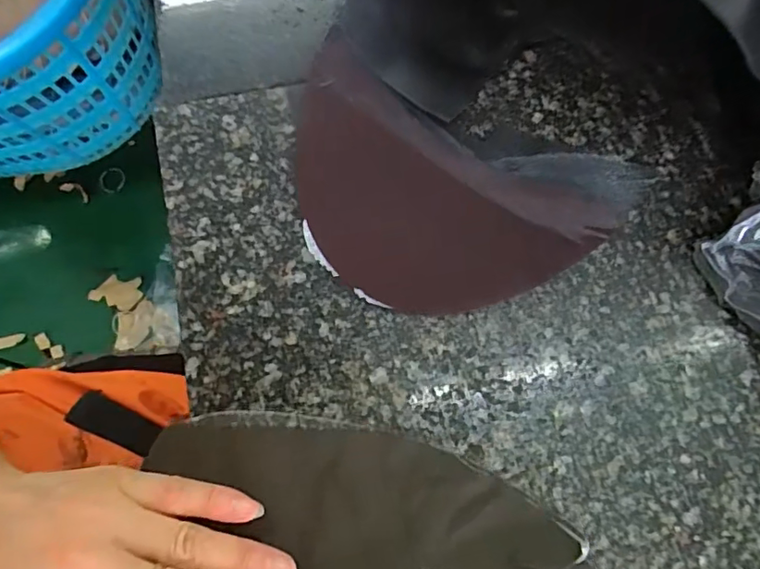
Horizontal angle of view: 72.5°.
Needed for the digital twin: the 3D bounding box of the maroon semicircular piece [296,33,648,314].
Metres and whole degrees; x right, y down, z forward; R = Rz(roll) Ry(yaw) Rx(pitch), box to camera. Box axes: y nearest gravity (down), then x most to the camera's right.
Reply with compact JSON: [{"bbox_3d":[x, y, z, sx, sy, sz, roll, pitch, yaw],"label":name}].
[{"bbox_3d":[0.028,-0.044,0.268,0.170,0.015,0.117,30,80,6],"label":"maroon semicircular piece"}]

